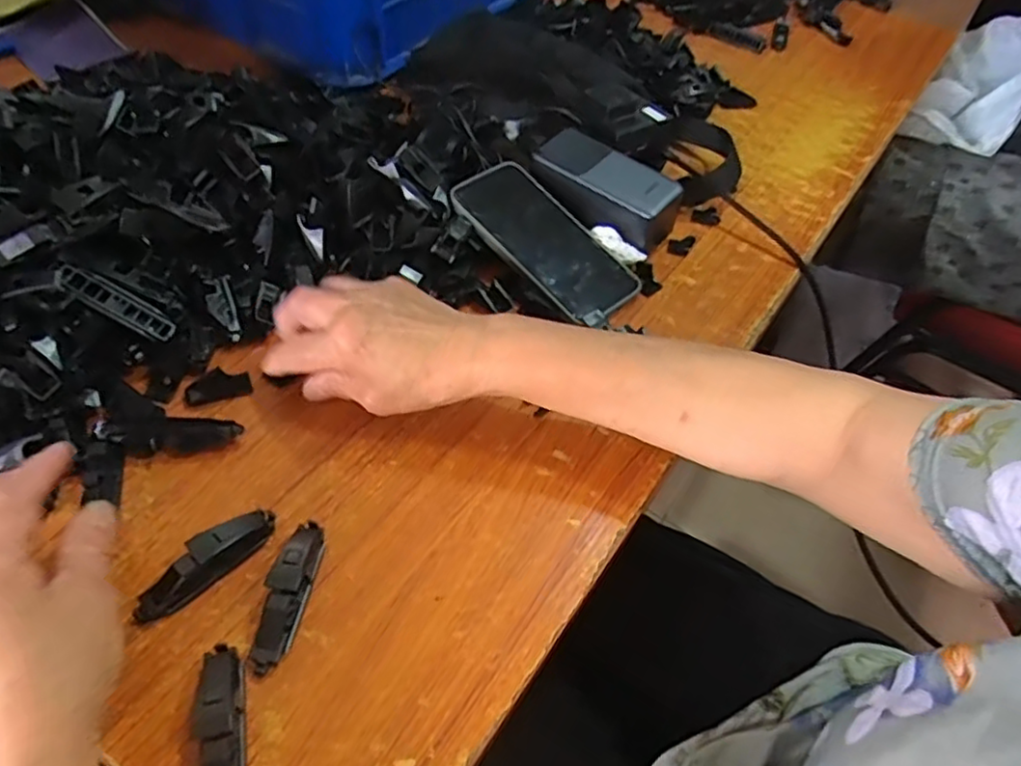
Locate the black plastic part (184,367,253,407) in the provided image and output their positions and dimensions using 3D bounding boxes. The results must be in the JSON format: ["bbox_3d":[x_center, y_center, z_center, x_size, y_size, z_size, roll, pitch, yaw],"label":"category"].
[{"bbox_3d":[-0.198,0.002,0.442,0.041,0.007,0.022,-13,54,-14],"label":"black plastic part"}]

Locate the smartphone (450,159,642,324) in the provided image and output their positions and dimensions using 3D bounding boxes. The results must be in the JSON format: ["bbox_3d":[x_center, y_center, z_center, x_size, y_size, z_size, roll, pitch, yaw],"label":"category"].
[{"bbox_3d":[0.029,-0.118,0.534,0.165,0.009,0.086,42,57,11],"label":"smartphone"}]

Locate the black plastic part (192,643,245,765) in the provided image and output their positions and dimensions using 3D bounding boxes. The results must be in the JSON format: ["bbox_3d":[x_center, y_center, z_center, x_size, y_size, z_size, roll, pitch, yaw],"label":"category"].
[{"bbox_3d":[-0.137,0.164,0.307,0.018,0.023,0.081,-9,53,-11],"label":"black plastic part"}]

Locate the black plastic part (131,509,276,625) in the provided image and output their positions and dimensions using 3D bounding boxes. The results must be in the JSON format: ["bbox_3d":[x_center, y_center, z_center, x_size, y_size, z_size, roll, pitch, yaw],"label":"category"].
[{"bbox_3d":[-0.166,0.098,0.356,0.080,0.024,0.019,-35,62,-27],"label":"black plastic part"}]

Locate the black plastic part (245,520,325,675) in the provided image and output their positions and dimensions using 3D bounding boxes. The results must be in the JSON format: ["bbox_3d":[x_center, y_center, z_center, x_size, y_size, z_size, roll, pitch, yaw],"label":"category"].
[{"bbox_3d":[-0.119,0.112,0.352,0.019,0.022,0.080,10,51,3],"label":"black plastic part"}]

